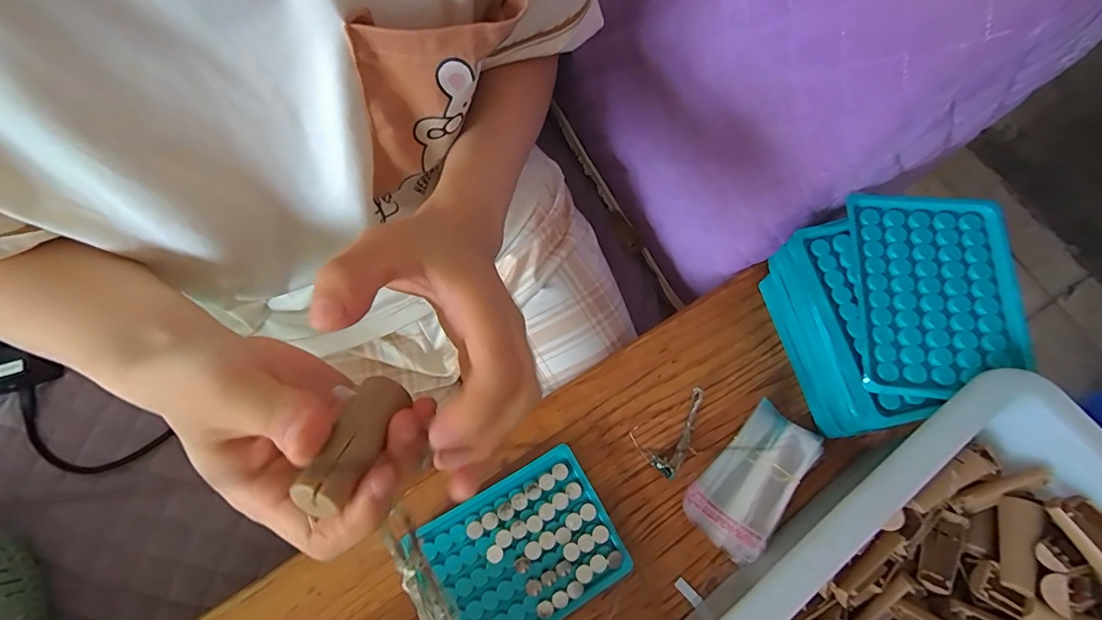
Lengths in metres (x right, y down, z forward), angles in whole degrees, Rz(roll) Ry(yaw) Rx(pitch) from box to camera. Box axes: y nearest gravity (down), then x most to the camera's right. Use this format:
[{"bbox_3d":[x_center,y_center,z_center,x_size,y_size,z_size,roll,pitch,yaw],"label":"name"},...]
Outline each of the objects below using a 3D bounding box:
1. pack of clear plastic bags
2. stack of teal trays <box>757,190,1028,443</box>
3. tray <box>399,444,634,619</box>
[{"bbox_3d":[0.150,0.124,0.357,0.107,0.017,0.059,-43,78,-13],"label":"pack of clear plastic bags"},{"bbox_3d":[0.232,0.006,0.349,0.125,0.112,0.141,-11,73,-4],"label":"stack of teal trays"},{"bbox_3d":[-0.022,0.168,0.335,0.128,0.019,0.094,-29,75,-10],"label":"tray"}]

